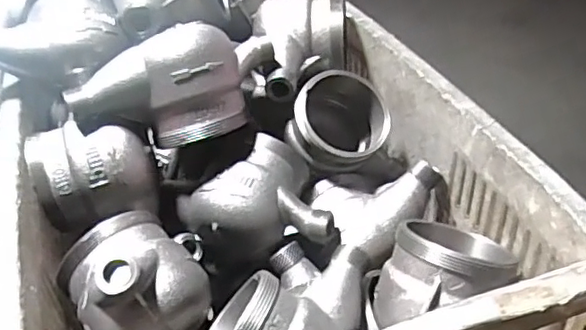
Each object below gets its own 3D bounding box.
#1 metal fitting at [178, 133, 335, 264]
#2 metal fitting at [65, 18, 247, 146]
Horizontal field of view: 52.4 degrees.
[{"bbox_3d":[-0.024,0.032,0.457,0.099,0.065,0.087,-23,42,-23],"label":"metal fitting"},{"bbox_3d":[-0.099,-0.058,0.439,0.123,0.066,0.061,-9,39,-7],"label":"metal fitting"}]

